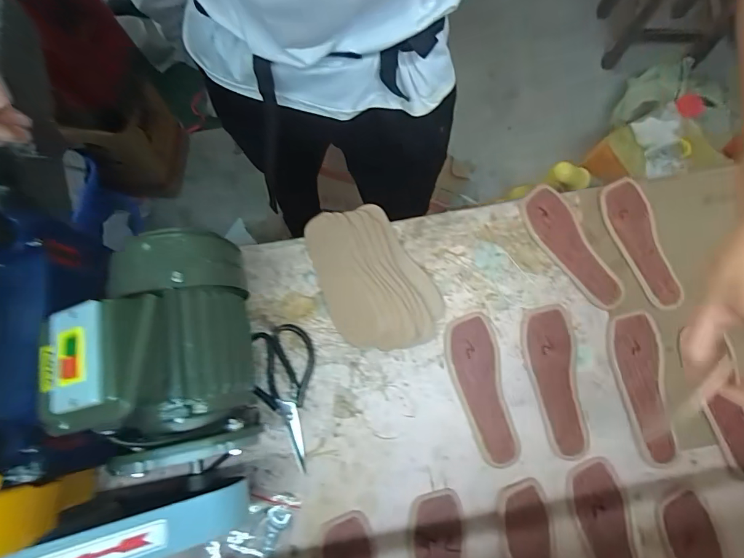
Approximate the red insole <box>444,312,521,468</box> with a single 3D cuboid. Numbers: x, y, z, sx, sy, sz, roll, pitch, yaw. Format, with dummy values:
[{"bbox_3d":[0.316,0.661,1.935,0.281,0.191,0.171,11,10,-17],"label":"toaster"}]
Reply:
[{"bbox_3d":[0.148,0.147,0.558,0.070,0.006,0.198,-11,75,-1],"label":"red insole"}]

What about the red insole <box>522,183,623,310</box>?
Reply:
[{"bbox_3d":[0.285,-0.045,0.599,0.069,0.009,0.197,-24,75,-5],"label":"red insole"}]

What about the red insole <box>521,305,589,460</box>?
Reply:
[{"bbox_3d":[0.248,0.138,0.565,0.069,0.006,0.198,-2,75,4],"label":"red insole"}]

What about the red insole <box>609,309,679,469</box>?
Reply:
[{"bbox_3d":[0.361,0.143,0.553,0.066,0.008,0.196,1,74,7],"label":"red insole"}]

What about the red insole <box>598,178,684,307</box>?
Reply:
[{"bbox_3d":[0.388,-0.053,0.603,0.064,0.005,0.196,-12,77,7],"label":"red insole"}]

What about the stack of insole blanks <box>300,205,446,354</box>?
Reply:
[{"bbox_3d":[-0.005,-0.003,0.584,0.141,0.042,0.226,-32,76,-7],"label":"stack of insole blanks"}]

